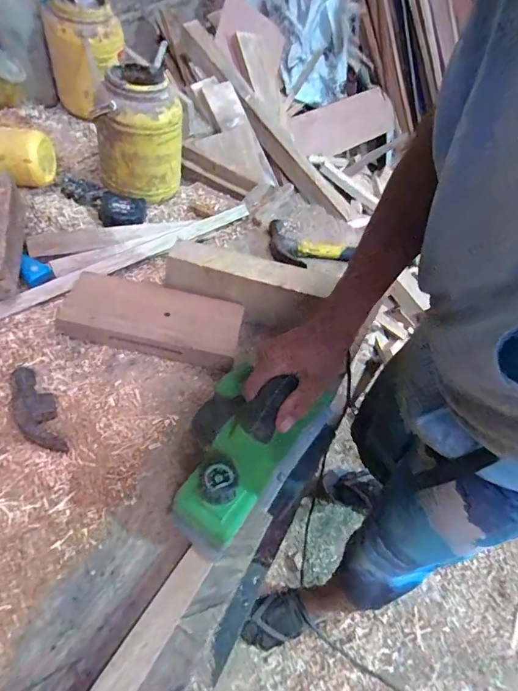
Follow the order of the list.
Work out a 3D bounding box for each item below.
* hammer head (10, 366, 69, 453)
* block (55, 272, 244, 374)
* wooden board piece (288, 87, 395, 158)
[{"bbox_3d":[-0.284,0.084,0.521,0.045,0.025,0.127,-24,72,-22],"label":"hammer head"},{"bbox_3d":[-0.157,-0.046,0.623,0.253,0.047,0.111,10,52,2],"label":"block"},{"bbox_3d":[0.348,-0.892,1.645,0.602,0.031,0.184,-34,107,-27],"label":"wooden board piece"}]

